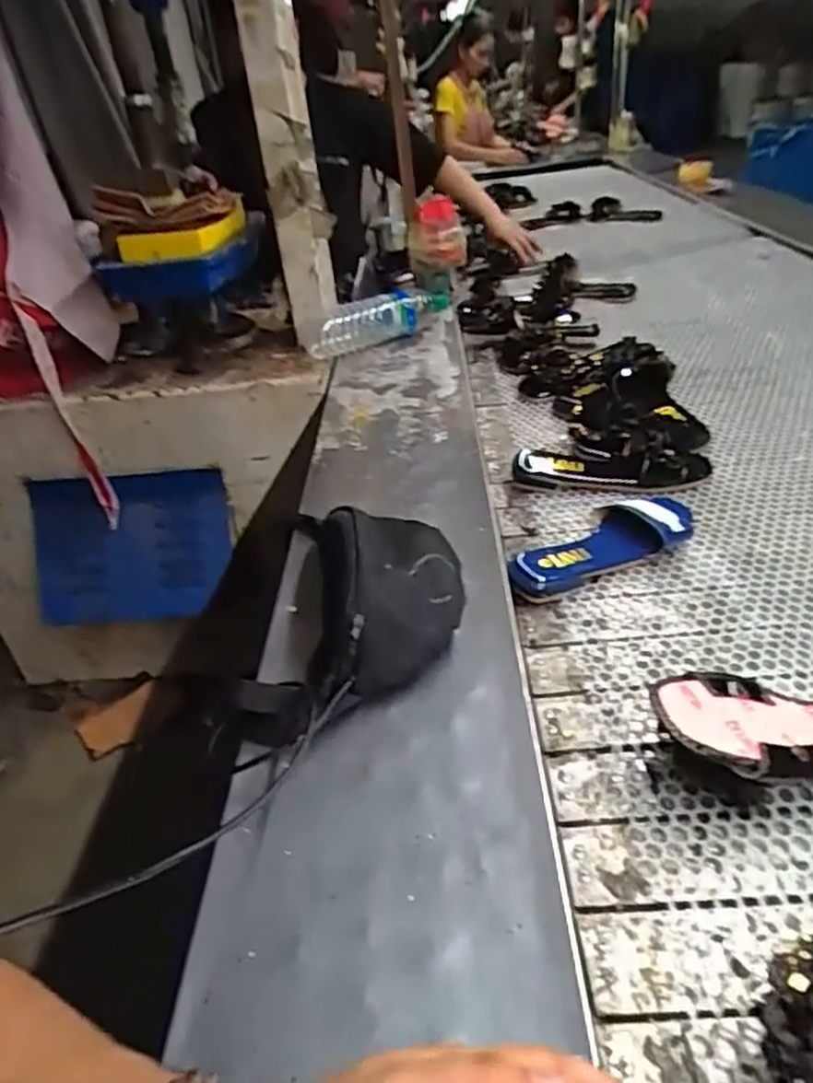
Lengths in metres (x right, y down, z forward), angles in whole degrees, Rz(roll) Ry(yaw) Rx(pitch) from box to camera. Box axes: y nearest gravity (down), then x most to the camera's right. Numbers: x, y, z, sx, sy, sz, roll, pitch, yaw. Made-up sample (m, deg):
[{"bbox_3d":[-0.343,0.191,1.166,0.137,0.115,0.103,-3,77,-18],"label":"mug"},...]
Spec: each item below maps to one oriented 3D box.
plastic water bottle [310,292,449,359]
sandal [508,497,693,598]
[{"bbox_3d":[-0.043,-0.483,1.526,0.362,0.091,0.099,-30,36,-28],"label":"plastic water bottle"},{"bbox_3d":[0.235,-0.001,0.798,0.254,0.041,0.096,-26,38,-25],"label":"sandal"}]

